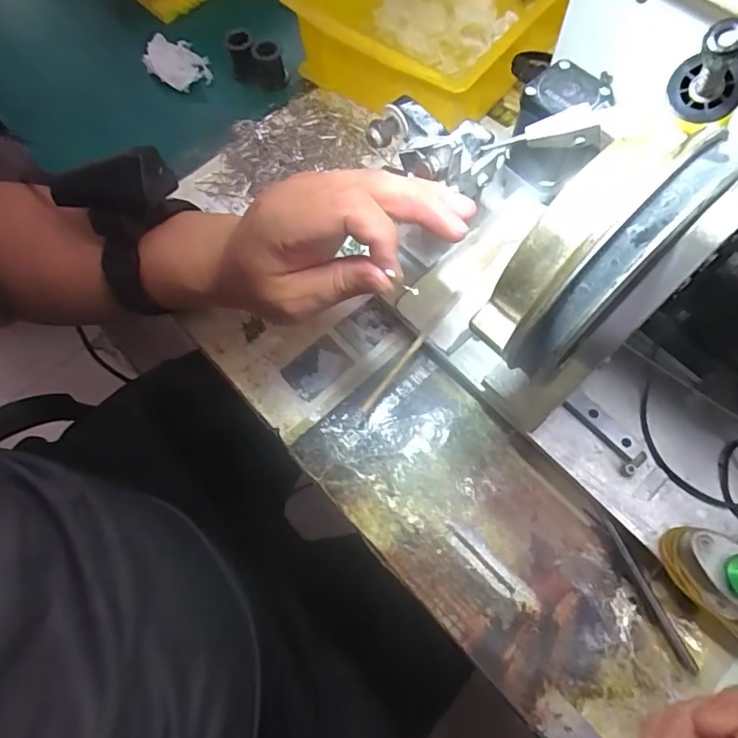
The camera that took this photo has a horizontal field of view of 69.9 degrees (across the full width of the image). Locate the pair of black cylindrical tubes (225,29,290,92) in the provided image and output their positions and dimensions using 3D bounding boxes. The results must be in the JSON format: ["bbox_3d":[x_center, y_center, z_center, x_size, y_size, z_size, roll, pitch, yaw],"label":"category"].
[{"bbox_3d":[-0.101,-0.275,0.470,0.052,0.039,0.022,21,71,10],"label":"pair of black cylindrical tubes"}]

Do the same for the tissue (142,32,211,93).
[{"bbox_3d":[-0.176,-0.280,0.486,0.065,0.024,0.043,41,76,16],"label":"tissue"}]

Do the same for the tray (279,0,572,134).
[{"bbox_3d":[0.067,-0.309,0.446,0.175,0.076,0.228,35,74,15],"label":"tray"}]

